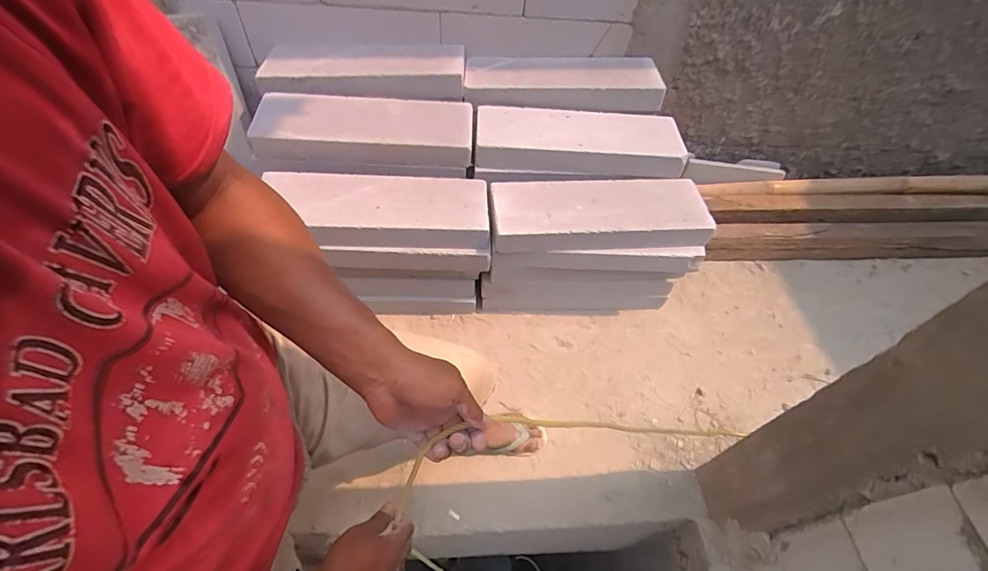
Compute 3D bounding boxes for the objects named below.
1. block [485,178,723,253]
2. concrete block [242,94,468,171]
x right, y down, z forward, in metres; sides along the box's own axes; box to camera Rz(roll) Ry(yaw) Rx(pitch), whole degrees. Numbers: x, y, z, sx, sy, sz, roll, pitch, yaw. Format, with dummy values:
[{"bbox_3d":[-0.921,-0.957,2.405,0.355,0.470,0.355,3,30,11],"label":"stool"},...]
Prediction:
[{"bbox_3d":[0.286,-0.203,1.210,0.586,0.068,0.201,-3,53,-6],"label":"block"},{"bbox_3d":[-0.354,-0.416,1.215,0.580,0.075,0.211,-3,53,-7],"label":"concrete block"}]

